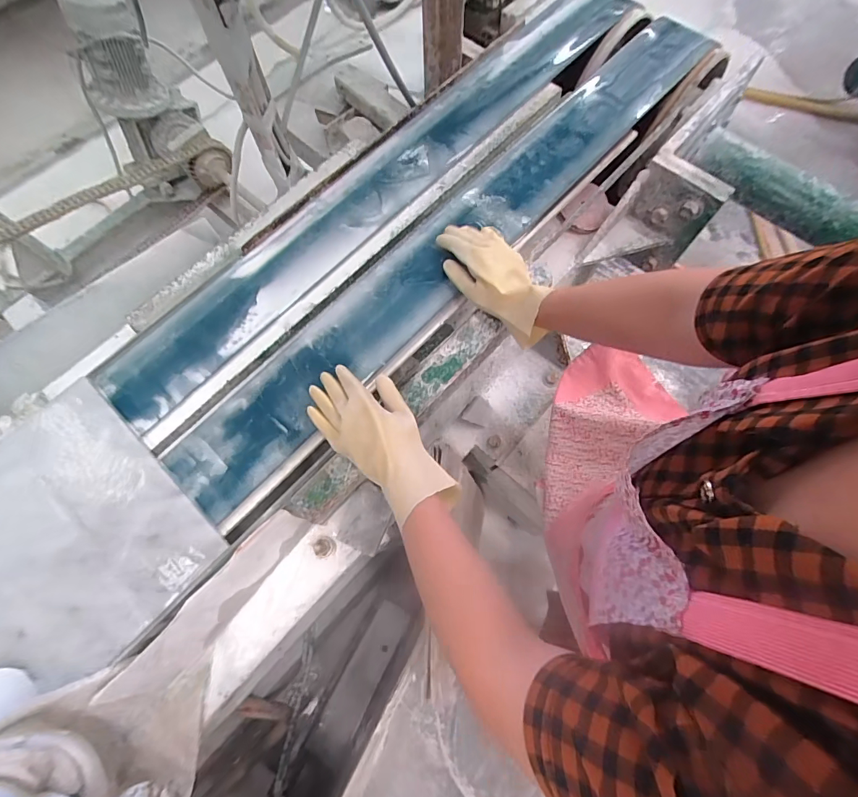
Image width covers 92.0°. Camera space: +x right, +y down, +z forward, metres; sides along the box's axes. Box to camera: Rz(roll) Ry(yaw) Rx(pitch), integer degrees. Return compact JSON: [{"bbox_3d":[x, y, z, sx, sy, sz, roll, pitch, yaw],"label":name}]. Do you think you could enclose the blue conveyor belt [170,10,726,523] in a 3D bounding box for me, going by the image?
[{"bbox_3d":[0.075,-0.263,0.610,0.129,0.020,1.054,41,77,11],"label":"blue conveyor belt"}]

